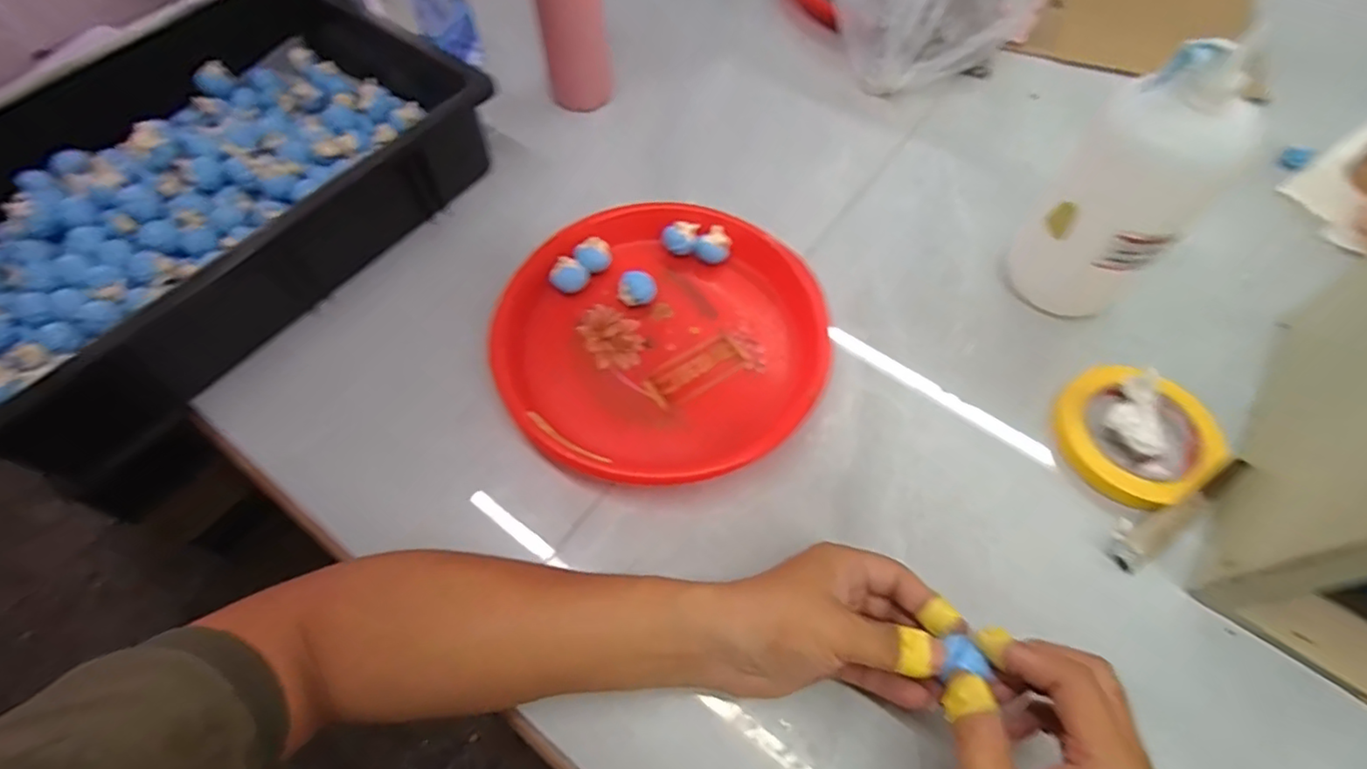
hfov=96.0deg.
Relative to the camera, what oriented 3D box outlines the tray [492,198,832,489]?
[{"bbox_3d":[-0.017,-0.036,0.491,0.244,0.046,0.243,0,61,1],"label":"tray"}]

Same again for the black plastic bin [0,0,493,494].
[{"bbox_3d":[-0.424,-0.169,0.533,0.344,0.104,0.457,32,66,17],"label":"black plastic bin"}]

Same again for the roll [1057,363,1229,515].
[{"bbox_3d":[0.329,0.036,0.450,0.104,0.016,0.103,0,61,1],"label":"roll"}]

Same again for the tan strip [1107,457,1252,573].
[{"bbox_3d":[0.340,0.088,0.419,0.113,0.020,0.018,-30,63,-13],"label":"tan strip"}]

